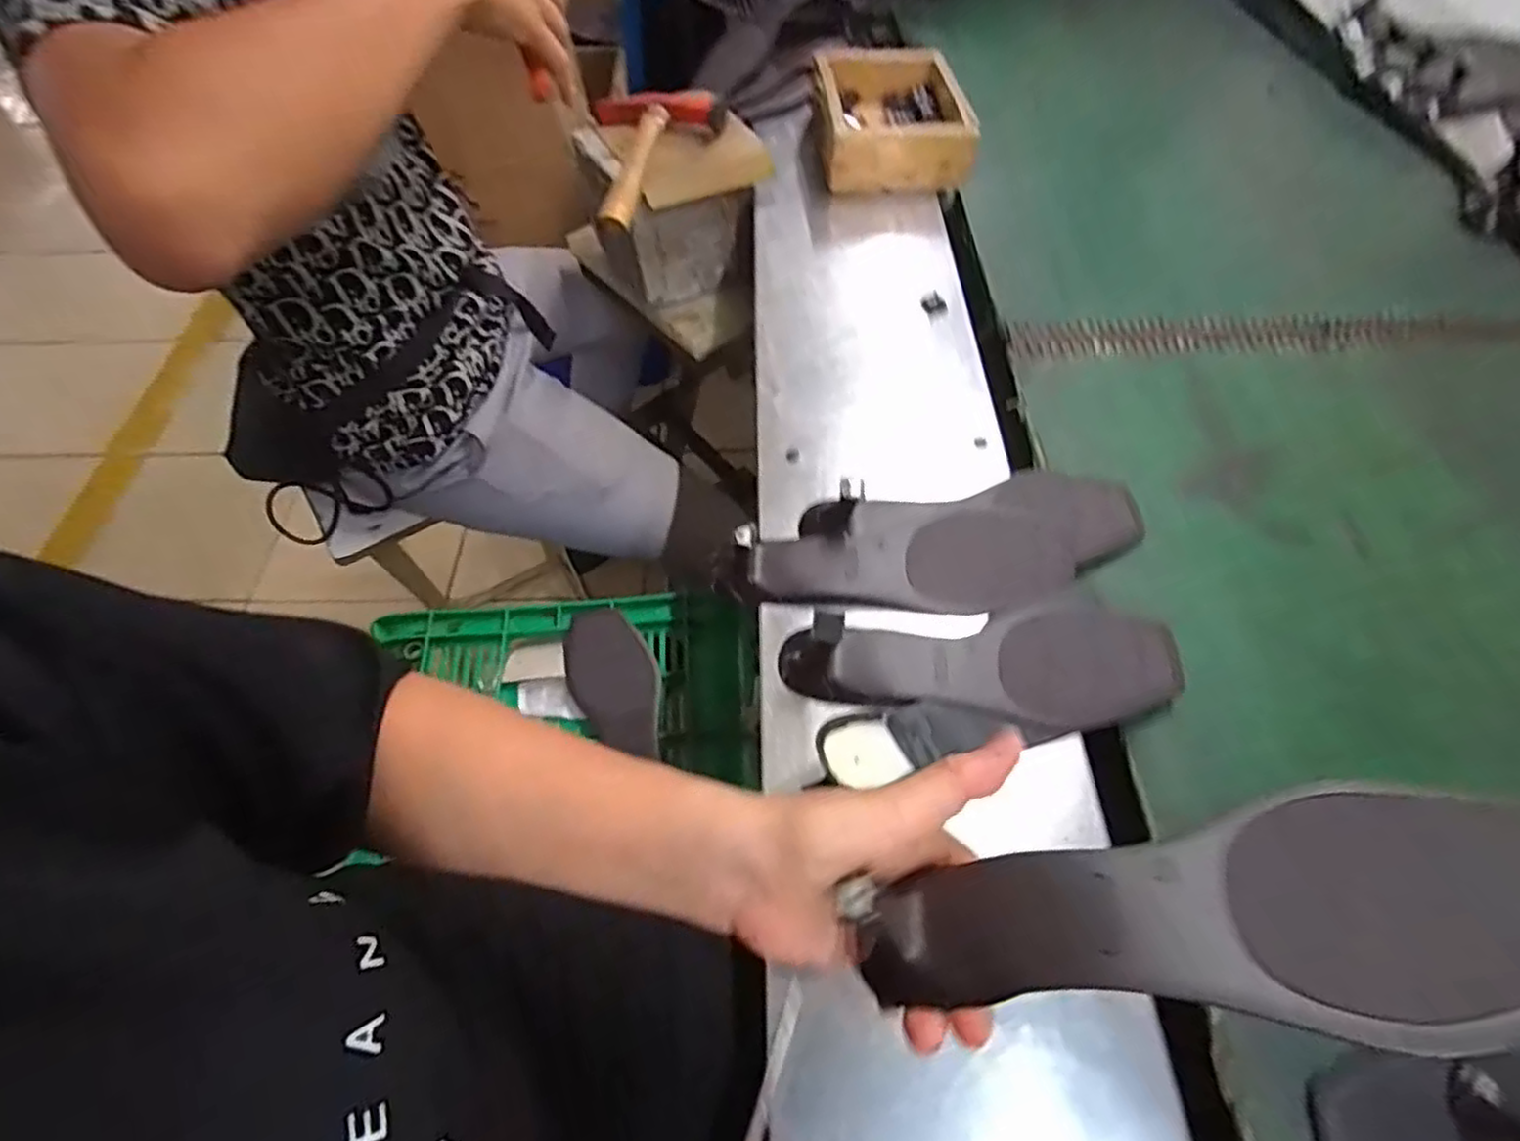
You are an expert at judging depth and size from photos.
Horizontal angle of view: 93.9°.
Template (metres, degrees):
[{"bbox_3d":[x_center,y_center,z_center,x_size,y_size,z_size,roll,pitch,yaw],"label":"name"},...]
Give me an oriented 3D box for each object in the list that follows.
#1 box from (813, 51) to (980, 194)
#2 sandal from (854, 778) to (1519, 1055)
[{"bbox_3d":[0.142,-0.500,0.786,0.154,0.059,0.183,-2,57,-3],"label":"box"},{"bbox_3d":[0.154,0.116,0.240,0.239,0.036,0.072,-12,56,12],"label":"sandal"}]

